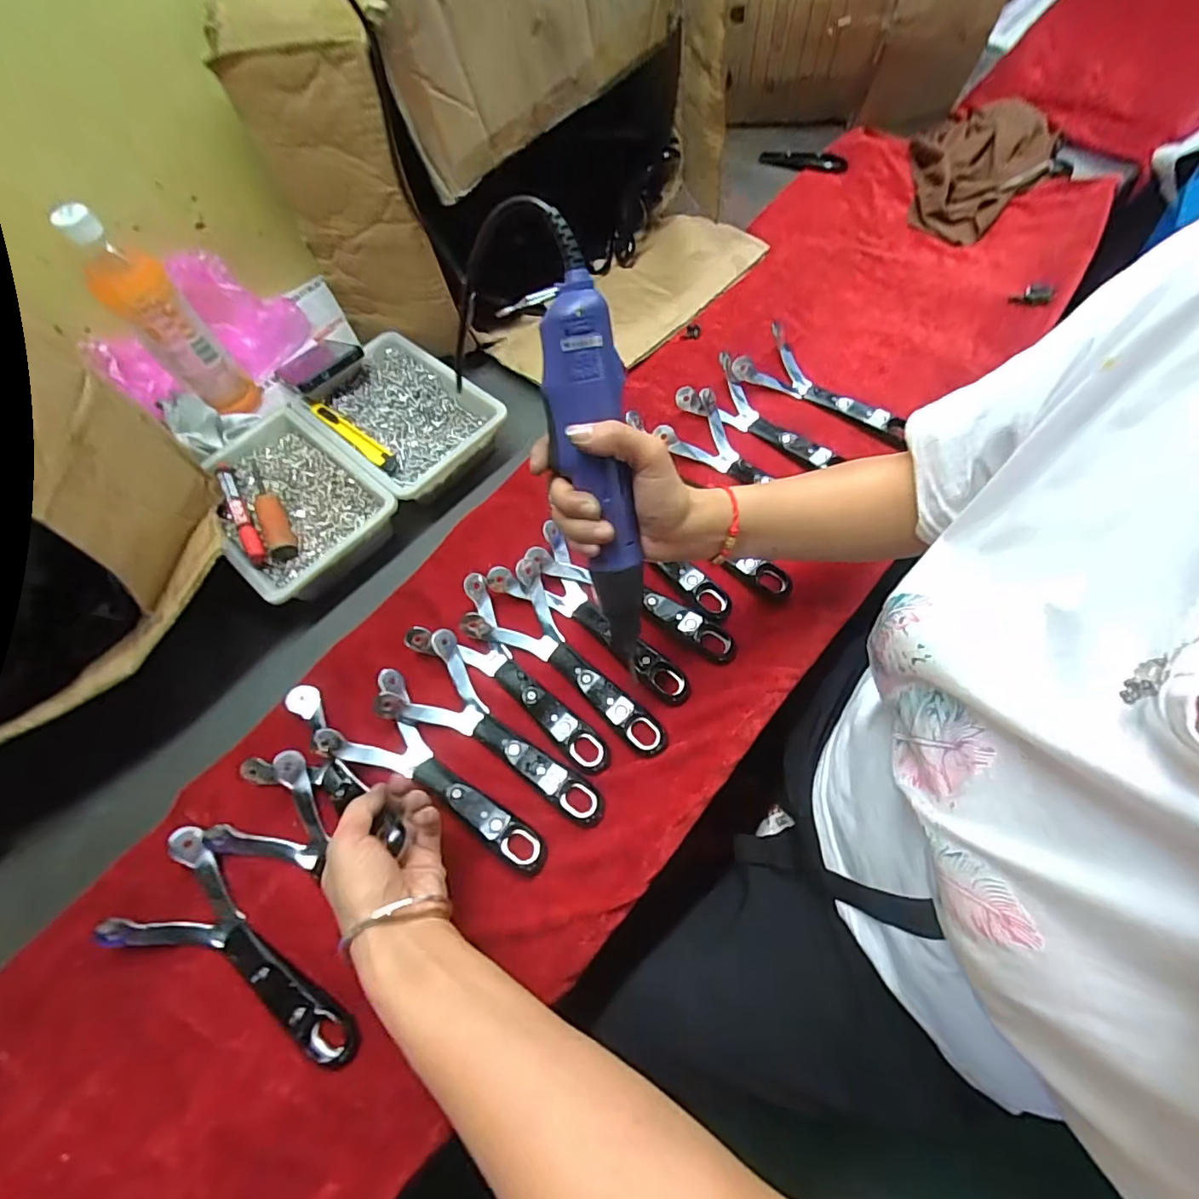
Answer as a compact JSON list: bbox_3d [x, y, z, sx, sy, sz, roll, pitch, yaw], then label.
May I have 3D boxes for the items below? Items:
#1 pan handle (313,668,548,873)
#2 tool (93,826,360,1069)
[{"bbox_3d":[-0.127,0.144,0.434,0.200,0.020,0.079,34,72,18],"label":"pan handle"},{"bbox_3d":[-0.263,0.266,0.387,0.202,0.020,0.086,34,72,18],"label":"tool"}]

